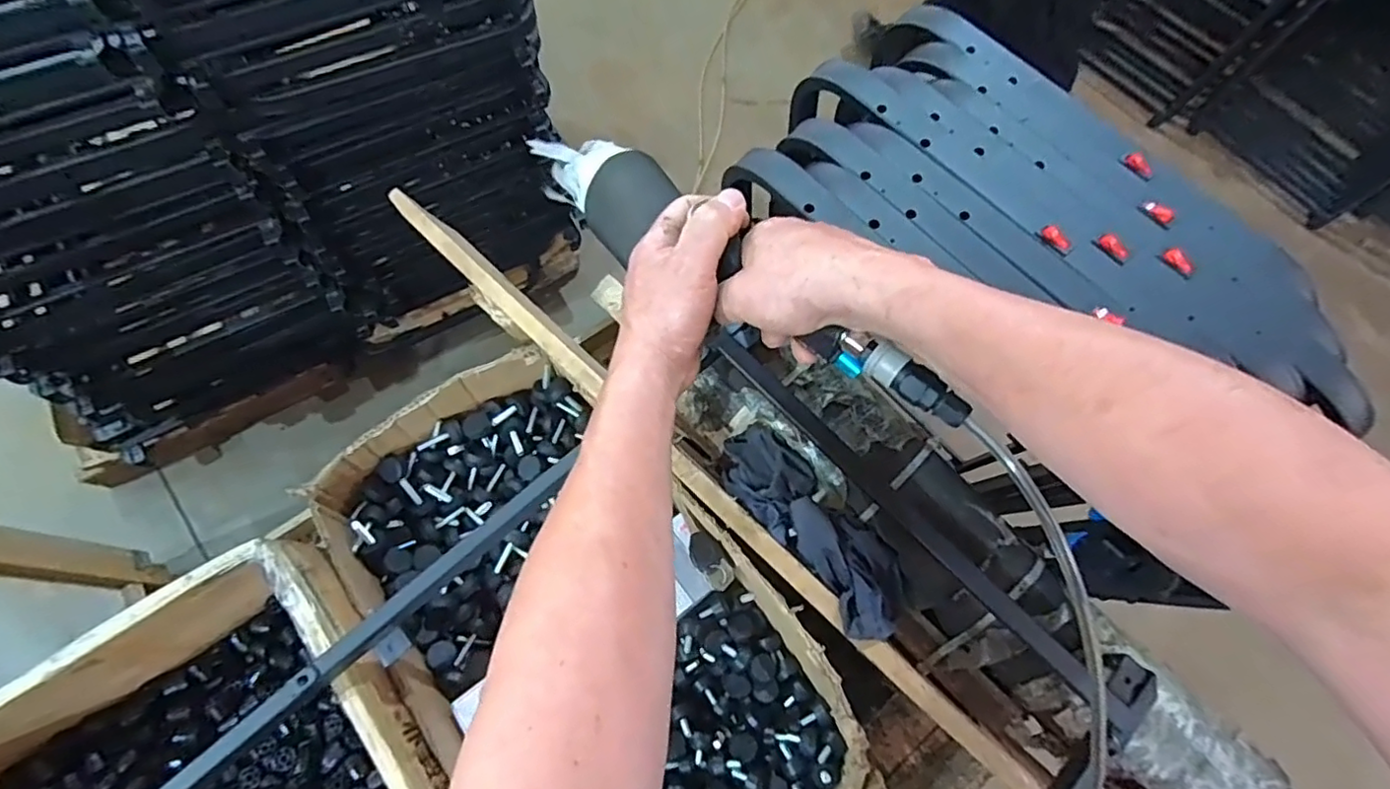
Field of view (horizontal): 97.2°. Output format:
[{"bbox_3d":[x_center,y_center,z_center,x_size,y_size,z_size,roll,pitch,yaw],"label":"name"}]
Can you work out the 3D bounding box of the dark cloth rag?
[{"bbox_3d":[0.114,0.128,0.601,0.083,0.052,0.234,-37,75,-16],"label":"dark cloth rag"}]

